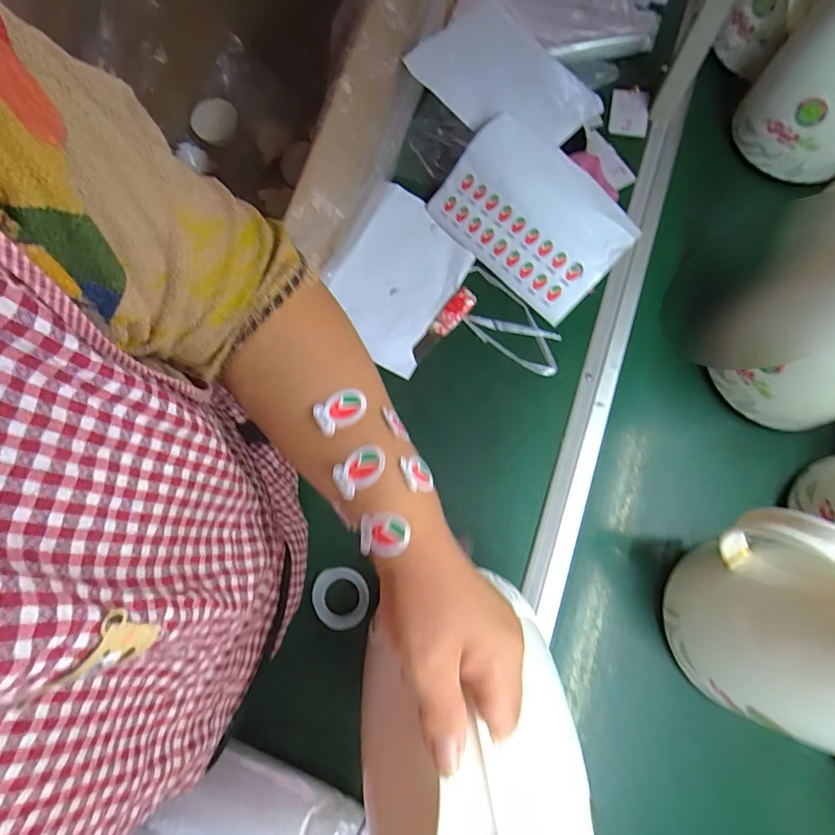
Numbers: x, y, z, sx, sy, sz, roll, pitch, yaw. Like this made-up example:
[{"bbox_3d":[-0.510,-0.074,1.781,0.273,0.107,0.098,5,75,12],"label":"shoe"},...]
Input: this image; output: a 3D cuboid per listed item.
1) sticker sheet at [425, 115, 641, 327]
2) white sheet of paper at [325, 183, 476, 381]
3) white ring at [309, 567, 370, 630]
[{"bbox_3d":[0.144,-0.258,0.581,0.237,0.058,0.170,44,80,12],"label":"sticker sheet"},{"bbox_3d":[-0.024,-0.177,0.590,0.143,0.016,0.218,27,77,8],"label":"white sheet of paper"},{"bbox_3d":[-0.080,0.188,0.489,0.059,0.014,0.058,0,75,1],"label":"white ring"}]

